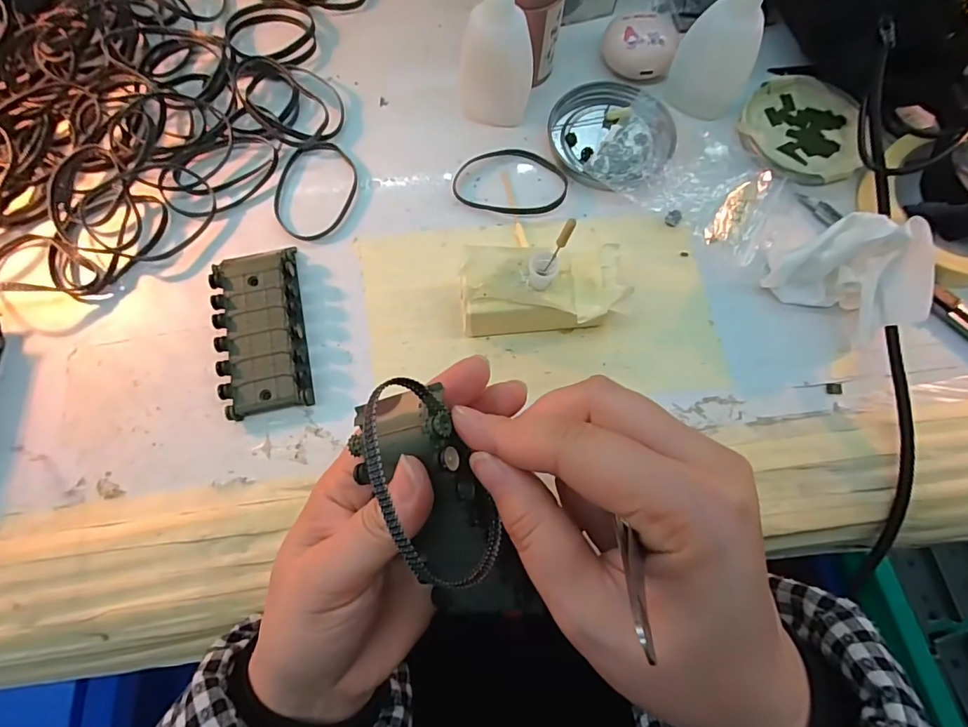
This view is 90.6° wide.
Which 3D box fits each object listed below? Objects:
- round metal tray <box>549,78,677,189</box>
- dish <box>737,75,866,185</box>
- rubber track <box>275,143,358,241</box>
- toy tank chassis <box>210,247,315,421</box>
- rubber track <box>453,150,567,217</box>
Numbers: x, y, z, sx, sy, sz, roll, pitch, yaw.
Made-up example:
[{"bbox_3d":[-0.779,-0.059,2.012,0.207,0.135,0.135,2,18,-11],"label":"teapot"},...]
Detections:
[{"bbox_3d":[0.081,-0.147,0.304,0.075,0.012,0.077,0,71,-1],"label":"round metal tray"},{"bbox_3d":[0.208,-0.151,0.311,0.078,0.010,0.078,0,71,-1],"label":"dish"},{"bbox_3d":[-0.103,-0.107,0.293,0.048,0.004,0.070,5,71,1],"label":"rubber track"},{"bbox_3d":[-0.120,-0.018,0.259,0.043,0.016,0.089,-12,71,-5],"label":"toy tank chassis"},{"bbox_3d":[0.017,-0.115,0.298,0.070,0.007,0.047,9,71,3],"label":"rubber track"}]

